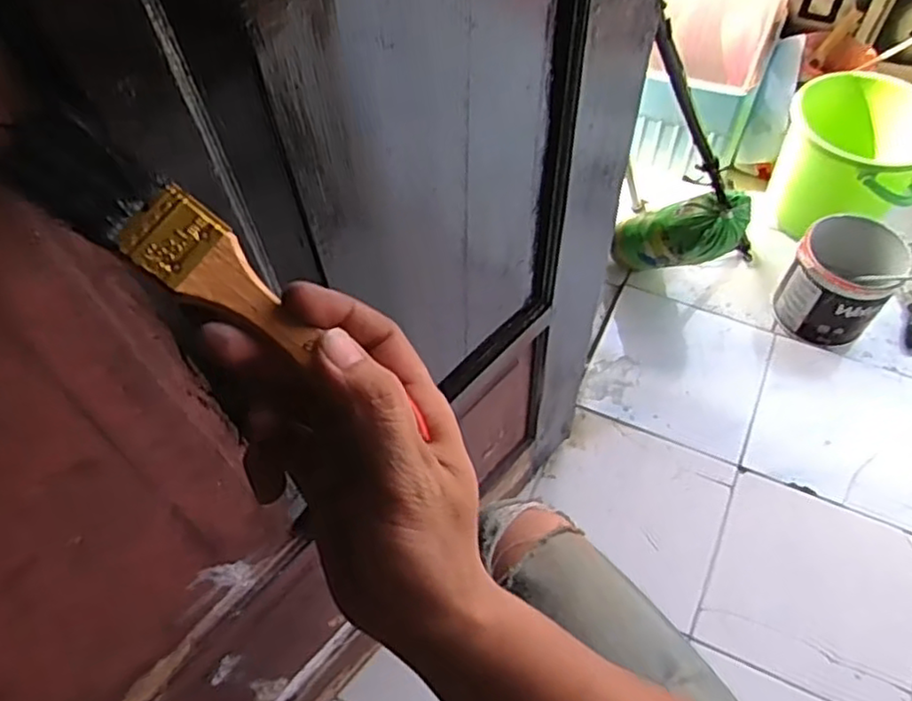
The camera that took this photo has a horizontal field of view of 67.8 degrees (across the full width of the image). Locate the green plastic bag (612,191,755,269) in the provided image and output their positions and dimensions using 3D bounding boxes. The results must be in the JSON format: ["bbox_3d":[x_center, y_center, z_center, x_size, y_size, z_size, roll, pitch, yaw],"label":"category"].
[{"bbox_3d":[0.378,-0.200,1.206,0.090,0.314,0.104,-41,103,-20],"label":"green plastic bag"}]

